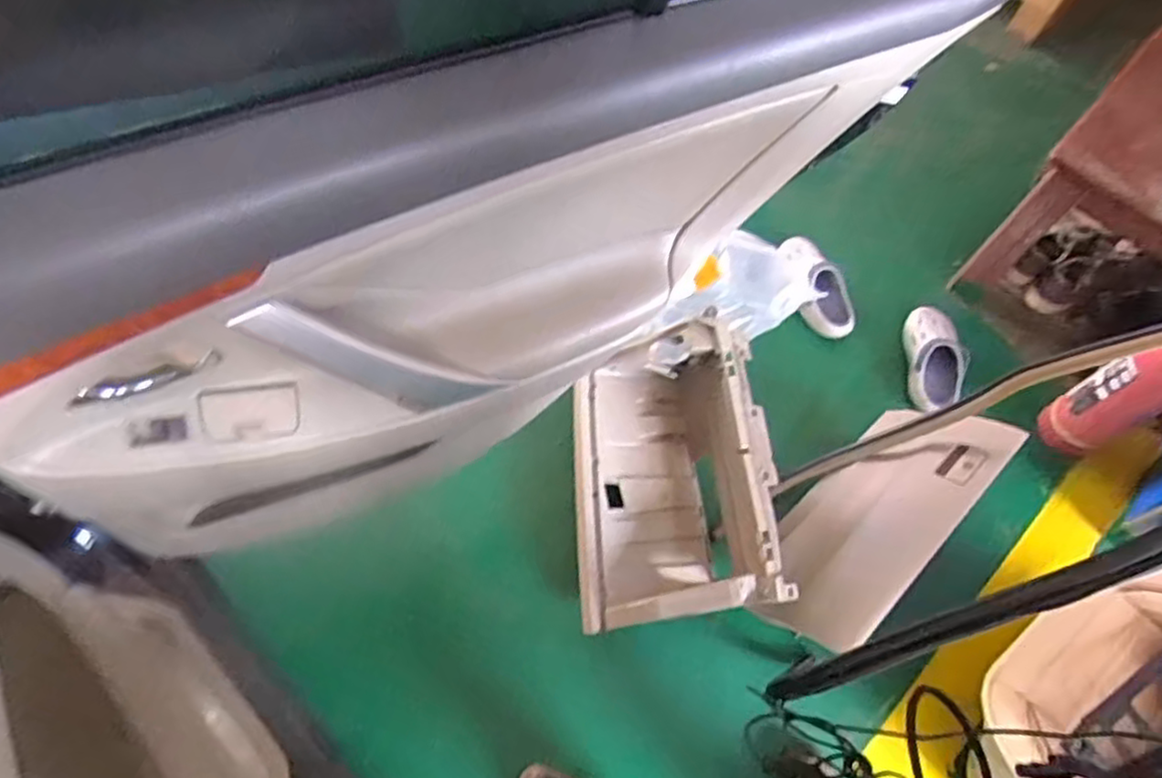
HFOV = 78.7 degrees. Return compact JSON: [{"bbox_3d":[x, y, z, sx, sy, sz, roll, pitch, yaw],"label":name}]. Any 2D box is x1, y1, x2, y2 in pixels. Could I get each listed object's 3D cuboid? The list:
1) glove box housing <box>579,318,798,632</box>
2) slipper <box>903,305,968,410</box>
[{"bbox_3d":[0.167,0.160,1.375,0.359,0.204,0.547,-2,63,-4],"label":"glove box housing"},{"bbox_3d":[0.814,-0.066,1.631,0.110,0.084,0.266,5,62,0],"label":"slipper"}]

